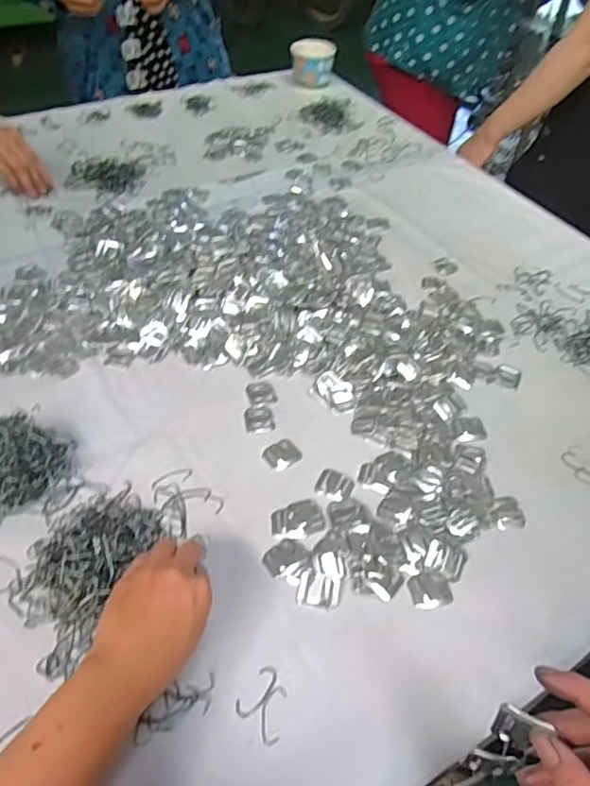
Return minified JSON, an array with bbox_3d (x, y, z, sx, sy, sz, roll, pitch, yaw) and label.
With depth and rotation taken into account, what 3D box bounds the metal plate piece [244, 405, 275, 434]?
[{"bbox_3d":[-0.039,0.029,0.618,0.032,0.004,0.036,-7,49,-11],"label":"metal plate piece"}]

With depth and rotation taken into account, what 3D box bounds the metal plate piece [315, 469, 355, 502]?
[{"bbox_3d":[0.040,0.092,0.565,0.035,0.008,0.032,20,49,13],"label":"metal plate piece"}]

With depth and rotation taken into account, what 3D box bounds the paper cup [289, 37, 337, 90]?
[{"bbox_3d":[0.038,-0.711,1.216,0.094,0.081,0.090,2,47,-3],"label":"paper cup"}]

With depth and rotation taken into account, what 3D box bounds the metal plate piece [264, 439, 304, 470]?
[{"bbox_3d":[-0.013,0.064,0.592,0.038,0.006,0.030,-28,55,-26],"label":"metal plate piece"}]

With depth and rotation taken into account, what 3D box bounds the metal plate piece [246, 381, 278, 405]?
[{"bbox_3d":[-0.039,-0.001,0.646,0.032,0.004,0.033,-7,49,-11],"label":"metal plate piece"}]

